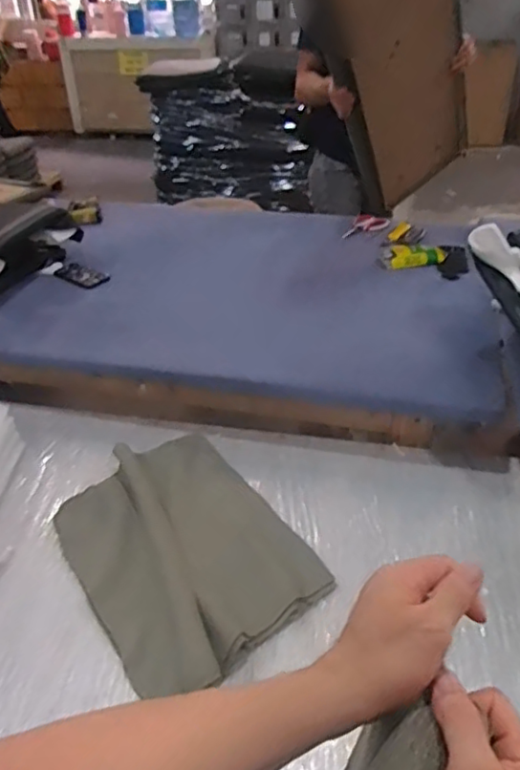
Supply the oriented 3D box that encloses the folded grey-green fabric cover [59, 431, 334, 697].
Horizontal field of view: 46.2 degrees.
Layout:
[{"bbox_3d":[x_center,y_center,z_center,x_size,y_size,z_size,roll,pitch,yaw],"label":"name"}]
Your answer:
[{"bbox_3d":[-0.132,0.268,1.049,0.343,0.032,0.475,-21,39,-26],"label":"folded grey-green fabric cover"}]

